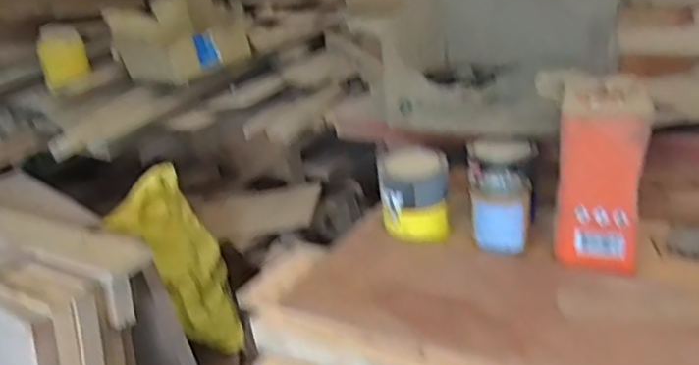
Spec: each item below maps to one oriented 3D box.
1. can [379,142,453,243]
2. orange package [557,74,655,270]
[{"bbox_3d":[0.103,0.013,0.941,0.103,0.127,0.103,-5,24,2],"label":"can"},{"bbox_3d":[0.337,-0.011,0.798,0.101,0.212,0.137,3,24,23],"label":"orange package"}]

